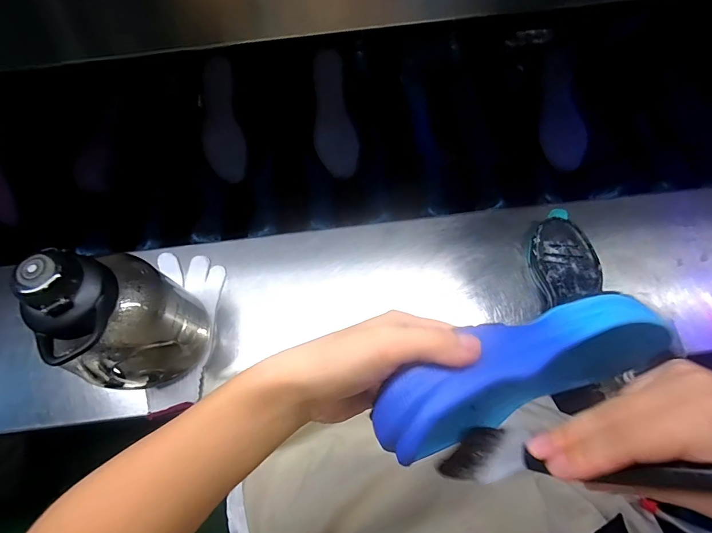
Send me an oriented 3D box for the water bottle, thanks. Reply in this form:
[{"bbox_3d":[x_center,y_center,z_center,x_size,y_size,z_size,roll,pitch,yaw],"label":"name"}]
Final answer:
[{"bbox_3d":[-0.247,0.062,0.419,0.094,0.218,0.125,8,70,5],"label":"water bottle"}]

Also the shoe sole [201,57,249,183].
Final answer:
[{"bbox_3d":[-0.224,-0.241,0.640,0.066,0.010,0.192,-5,99,0],"label":"shoe sole"}]

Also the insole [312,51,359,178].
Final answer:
[{"bbox_3d":[-0.039,-0.254,0.652,0.069,0.010,0.205,-9,94,-1],"label":"insole"}]

